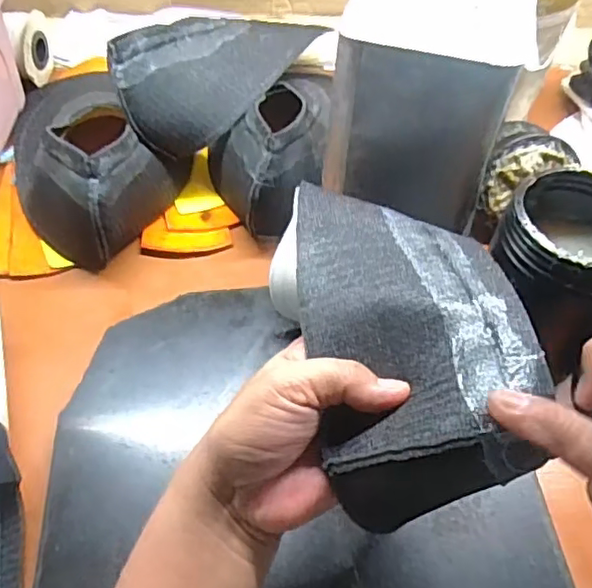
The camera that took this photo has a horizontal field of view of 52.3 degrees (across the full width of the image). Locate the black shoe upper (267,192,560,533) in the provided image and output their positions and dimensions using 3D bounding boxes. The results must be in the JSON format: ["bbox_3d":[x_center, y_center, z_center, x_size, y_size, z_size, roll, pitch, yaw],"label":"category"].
[{"bbox_3d":[0.047,0.012,0.286,0.094,0.047,0.171,-13,55,-11],"label":"black shoe upper"}]

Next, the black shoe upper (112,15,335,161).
[{"bbox_3d":[-0.067,-0.201,0.528,0.081,0.080,0.193,31,59,20],"label":"black shoe upper"}]

